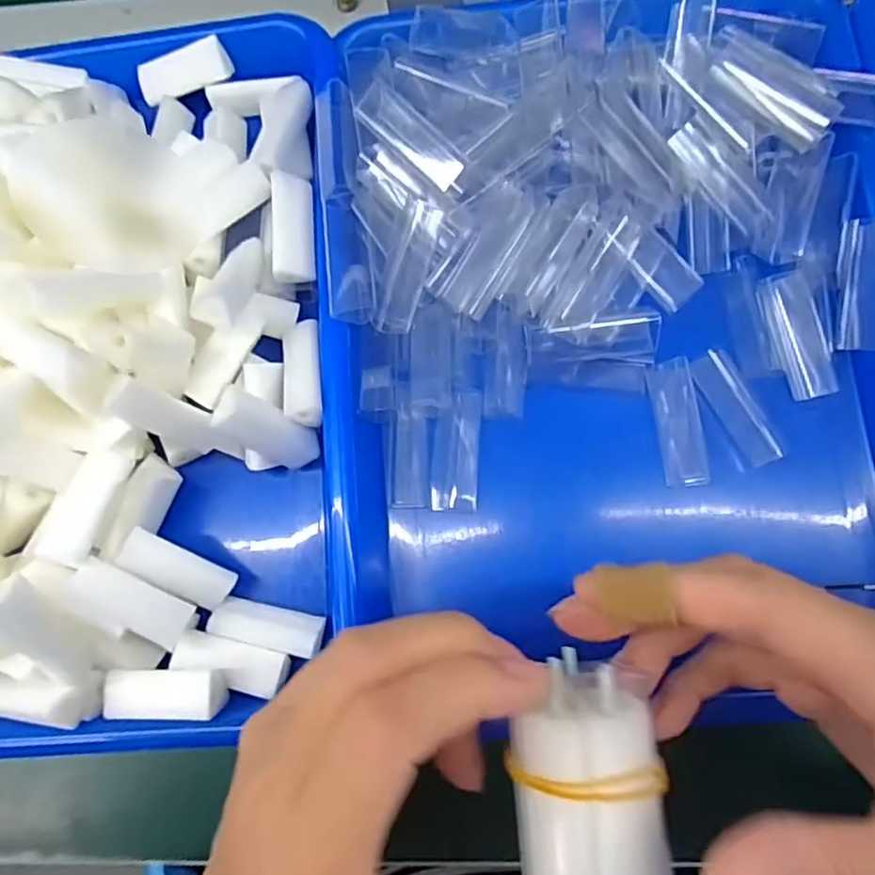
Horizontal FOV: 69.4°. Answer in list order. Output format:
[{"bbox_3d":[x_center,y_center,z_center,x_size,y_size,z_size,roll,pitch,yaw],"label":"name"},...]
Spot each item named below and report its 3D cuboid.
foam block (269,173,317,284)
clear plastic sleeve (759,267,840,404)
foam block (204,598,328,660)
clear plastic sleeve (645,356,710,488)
[{"bbox_3d":[-0.064,-0.093,0.284,0.016,0.017,0.049,-4,78,3],"label":"foam block"},{"bbox_3d":[0.156,-0.044,0.273,0.018,0.013,0.055,-12,77,1],"label":"clear plastic sleeve"},{"bbox_3d":[-0.072,0.081,0.269,0.045,0.012,0.019,17,49,-1],"label":"foam block"},{"bbox_3d":[0.106,-0.007,0.277,0.019,0.004,0.056,-8,78,2],"label":"clear plastic sleeve"}]

